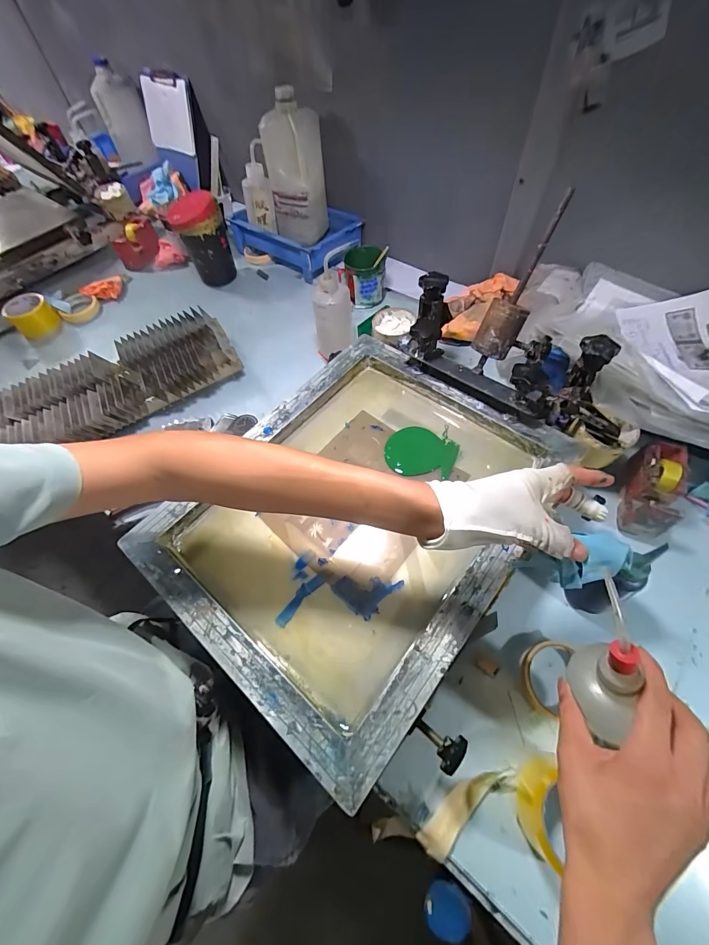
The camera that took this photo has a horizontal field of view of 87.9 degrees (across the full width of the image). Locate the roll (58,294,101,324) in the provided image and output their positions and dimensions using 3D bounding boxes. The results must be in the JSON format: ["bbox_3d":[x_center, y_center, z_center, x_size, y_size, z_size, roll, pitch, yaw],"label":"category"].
[{"bbox_3d":[-0.712,-0.422,0.948,0.093,0.029,0.086,-2,59,3],"label":"roll"}]

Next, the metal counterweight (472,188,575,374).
[{"bbox_3d":[0.220,-0.242,0.498,0.054,0.229,0.044,35,32,22],"label":"metal counterweight"}]

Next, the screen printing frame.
[{"bbox_3d":[0.001,0.043,0.489,0.395,0.036,0.480,34,67,22],"label":"screen printing frame"}]

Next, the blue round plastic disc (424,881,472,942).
[{"bbox_3d":[0.099,0.466,0.390,0.046,0.012,0.040,16,61,14],"label":"blue round plastic disc"}]

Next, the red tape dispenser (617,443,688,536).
[{"bbox_3d":[0.427,0.026,0.539,0.056,0.083,0.124,20,62,16],"label":"red tape dispenser"}]

